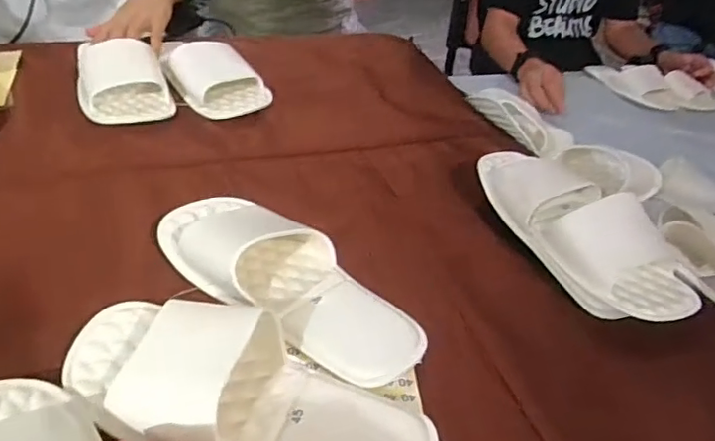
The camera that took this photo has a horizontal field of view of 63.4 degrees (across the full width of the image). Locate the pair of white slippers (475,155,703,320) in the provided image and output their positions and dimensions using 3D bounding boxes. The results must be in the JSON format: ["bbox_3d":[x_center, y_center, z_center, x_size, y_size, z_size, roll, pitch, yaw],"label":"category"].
[{"bbox_3d":[0.218,0.000,0.573,0.102,0.064,0.255,-11,41,-24],"label":"pair of white slippers"}]

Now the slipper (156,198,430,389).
[{"bbox_3d":[-0.063,0.043,0.483,0.111,0.051,0.254,-26,49,-37],"label":"slipper"}]

